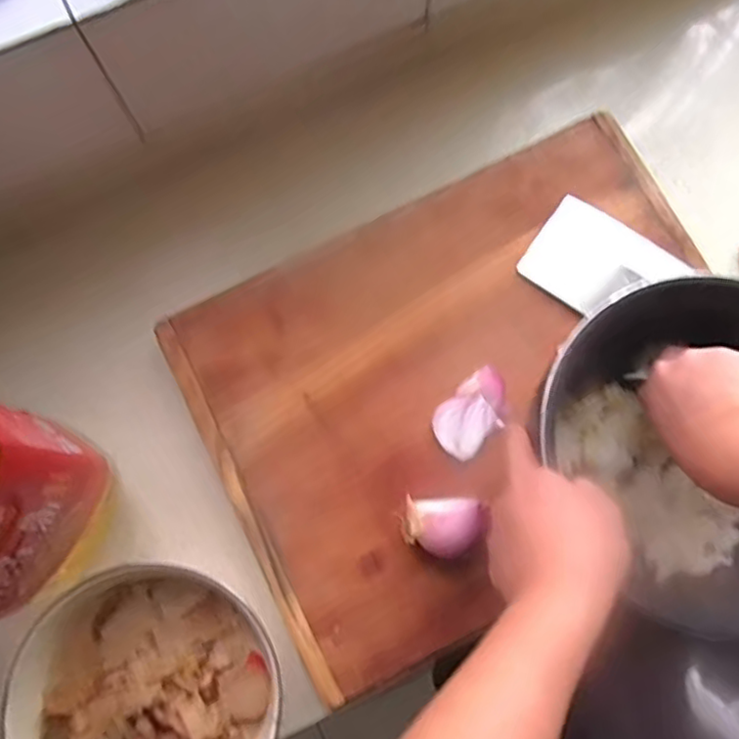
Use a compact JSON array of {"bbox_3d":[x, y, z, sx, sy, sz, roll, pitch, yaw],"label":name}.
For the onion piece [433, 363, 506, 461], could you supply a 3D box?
[{"bbox_3d":[0.092,0.038,0.578,0.079,0.022,0.050,-43,81,-8],"label":"onion piece"}]

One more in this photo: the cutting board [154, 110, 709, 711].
[{"bbox_3d":[0.096,0.010,0.591,0.481,0.022,0.360,-28,80,-5],"label":"cutting board"}]

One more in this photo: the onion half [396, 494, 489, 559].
[{"bbox_3d":[0.061,0.130,0.539,0.063,0.055,0.045,4,78,1],"label":"onion half"}]

